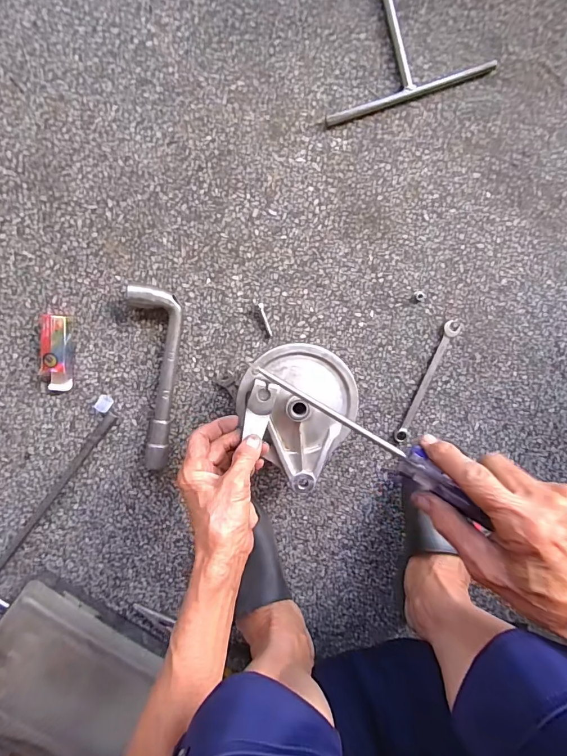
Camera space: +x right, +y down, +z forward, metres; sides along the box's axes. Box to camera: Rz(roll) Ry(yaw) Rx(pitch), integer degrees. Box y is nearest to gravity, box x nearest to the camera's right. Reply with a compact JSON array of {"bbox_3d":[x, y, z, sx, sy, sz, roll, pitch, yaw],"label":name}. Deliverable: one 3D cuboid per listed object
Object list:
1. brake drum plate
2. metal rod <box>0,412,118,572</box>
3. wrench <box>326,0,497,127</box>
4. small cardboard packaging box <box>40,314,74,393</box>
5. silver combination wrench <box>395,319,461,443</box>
[{"bbox_3d":[0.020,0.037,0.429,0.128,0.042,0.138,0,99,-2],"label":"brake drum plate"},{"bbox_3d":[-0.284,0.149,0.484,0.012,0.009,0.274,38,96,-7],"label":"metal rod"},{"bbox_3d":[0.089,-0.431,0.402,0.180,0.010,0.287,-19,99,1],"label":"wrench"},{"bbox_3d":[-0.254,-0.027,0.452,0.029,0.022,0.085,5,99,-3],"label":"small cardboard packaging box"},{"bbox_3d":[0.171,0.006,0.483,0.018,0.004,0.155,23,98,-5],"label":"silver combination wrench"}]

